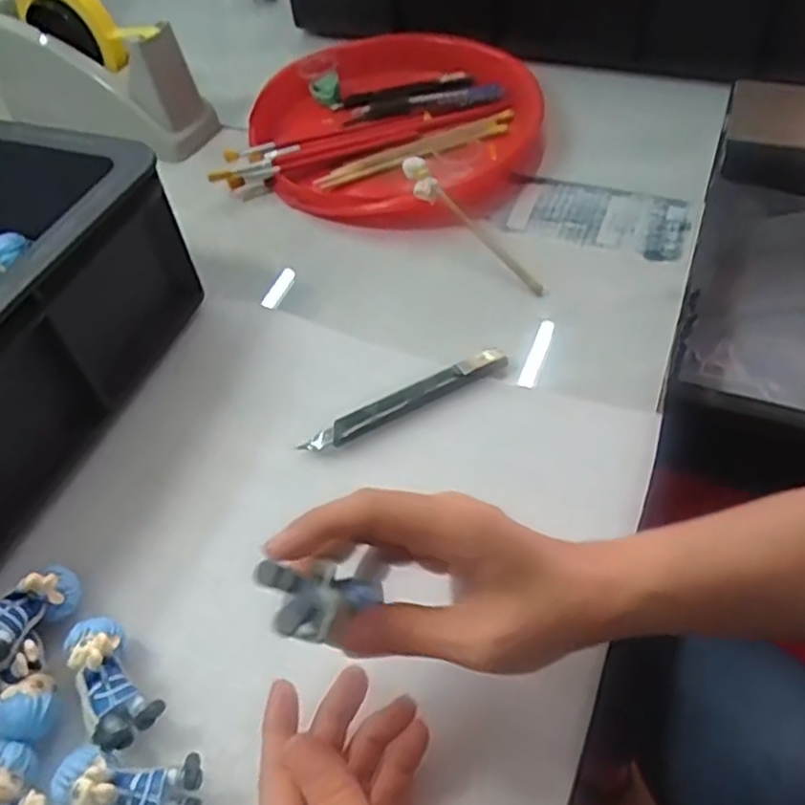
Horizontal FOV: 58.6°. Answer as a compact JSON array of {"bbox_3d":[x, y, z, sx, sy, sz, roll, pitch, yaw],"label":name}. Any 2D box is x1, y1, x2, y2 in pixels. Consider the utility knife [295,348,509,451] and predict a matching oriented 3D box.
[{"bbox_3d":[0.005,-0.001,0.436,0.135,0.010,0.020,-27,54,-15],"label":"utility knife"}]

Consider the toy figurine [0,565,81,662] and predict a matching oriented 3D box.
[{"bbox_3d":[-0.179,0.099,0.342,0.026,0.026,0.060,18,23,18],"label":"toy figurine"}]

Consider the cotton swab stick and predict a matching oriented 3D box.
[{"bbox_3d":[0.053,-0.132,0.534,0.021,0.022,0.145,-38,78,-25],"label":"cotton swab stick"}]

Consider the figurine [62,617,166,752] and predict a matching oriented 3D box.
[{"bbox_3d":[-0.137,0.129,0.333,0.030,0.037,0.059,-35,56,-21],"label":"figurine"}]

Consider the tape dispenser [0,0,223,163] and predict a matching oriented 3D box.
[{"bbox_3d":[-0.288,-0.309,0.657,0.225,0.121,0.066,17,55,18],"label":"tape dispenser"}]

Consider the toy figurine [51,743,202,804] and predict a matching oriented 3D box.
[{"bbox_3d":[-0.115,0.163,0.304,0.059,0.034,0.025,2,52,7],"label":"toy figurine"}]

